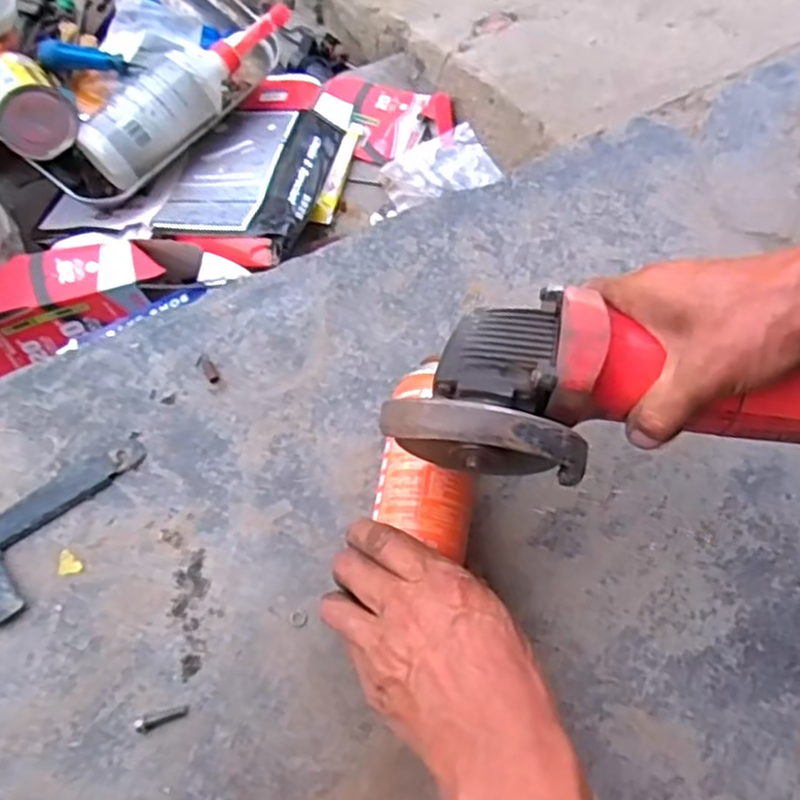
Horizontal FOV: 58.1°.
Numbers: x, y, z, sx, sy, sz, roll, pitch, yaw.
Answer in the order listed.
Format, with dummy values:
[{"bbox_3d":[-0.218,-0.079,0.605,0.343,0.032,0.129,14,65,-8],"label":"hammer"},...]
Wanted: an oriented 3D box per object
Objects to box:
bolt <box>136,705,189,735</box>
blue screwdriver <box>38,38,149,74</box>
[{"bbox_3d":[-0.141,0.187,0.425,0.031,0.004,0.009,-21,66,-11],"label":"bolt"},{"bbox_3d":[-0.307,-0.342,0.722,0.096,0.018,0.019,-1,62,-25],"label":"blue screwdriver"}]

